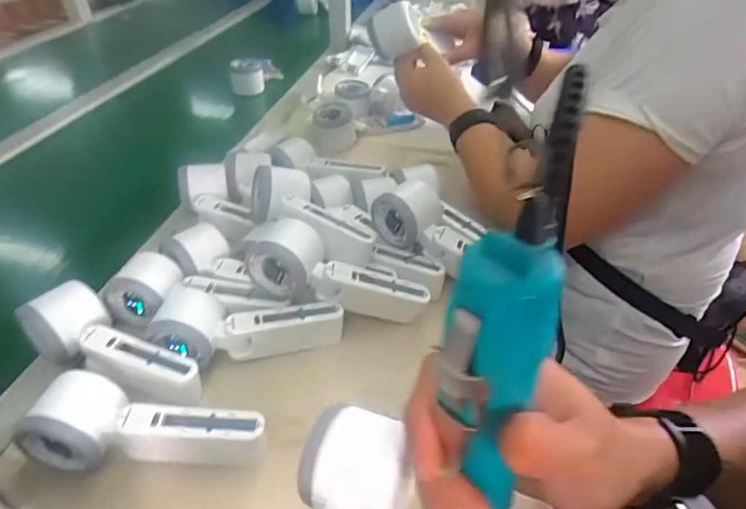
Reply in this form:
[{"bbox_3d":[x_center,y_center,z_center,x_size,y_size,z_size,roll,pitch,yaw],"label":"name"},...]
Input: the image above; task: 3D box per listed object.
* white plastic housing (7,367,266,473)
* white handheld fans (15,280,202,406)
[{"bbox_3d":[-0.168,0.129,0.364,0.175,0.056,0.056,6,39,4],"label":"white plastic housing"},{"bbox_3d":[-0.218,0.080,0.417,0.156,0.056,0.055,21,43,21],"label":"white handheld fans"}]

